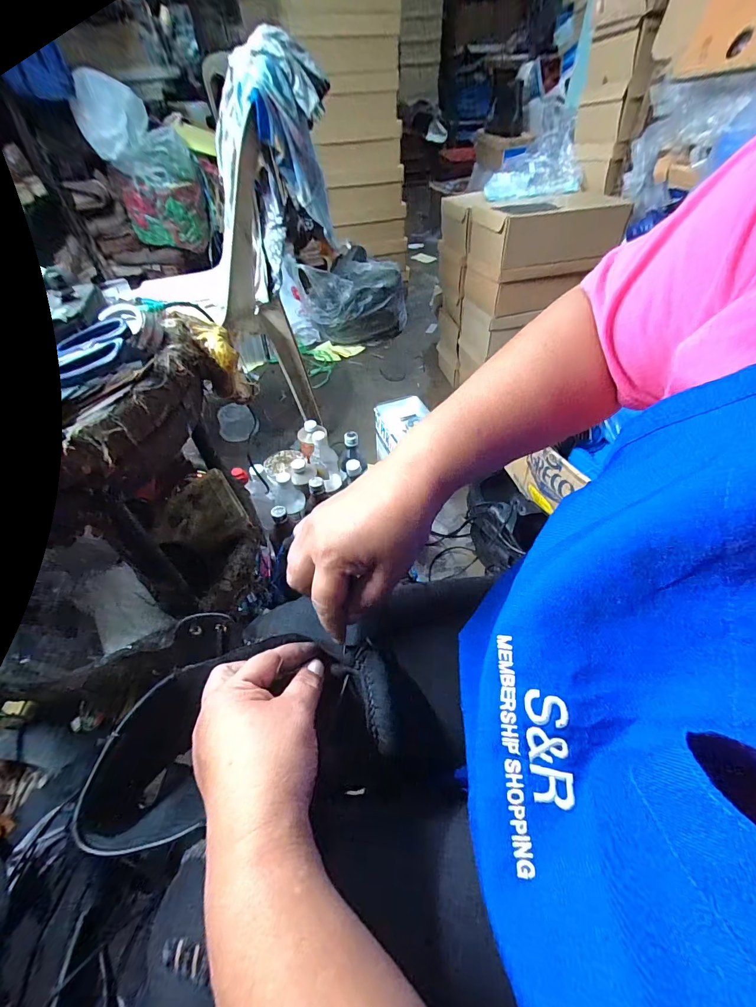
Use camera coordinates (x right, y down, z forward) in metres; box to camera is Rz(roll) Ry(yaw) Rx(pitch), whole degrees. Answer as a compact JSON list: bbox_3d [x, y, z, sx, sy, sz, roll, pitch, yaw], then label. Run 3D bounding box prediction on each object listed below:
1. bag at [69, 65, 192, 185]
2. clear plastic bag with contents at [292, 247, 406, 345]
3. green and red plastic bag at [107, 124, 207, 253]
[{"bbox_3d":[-0.749,-1.138,1.203,0.265,0.246,0.102,-24,52,-17],"label":"bag"},{"bbox_3d":[-0.083,-0.776,1.503,0.392,0.279,0.221,-8,49,-4],"label":"clear plastic bag with contents"},{"bbox_3d":[-0.736,-1.046,1.332,0.225,0.304,0.149,-32,55,-23],"label":"green and red plastic bag"}]

